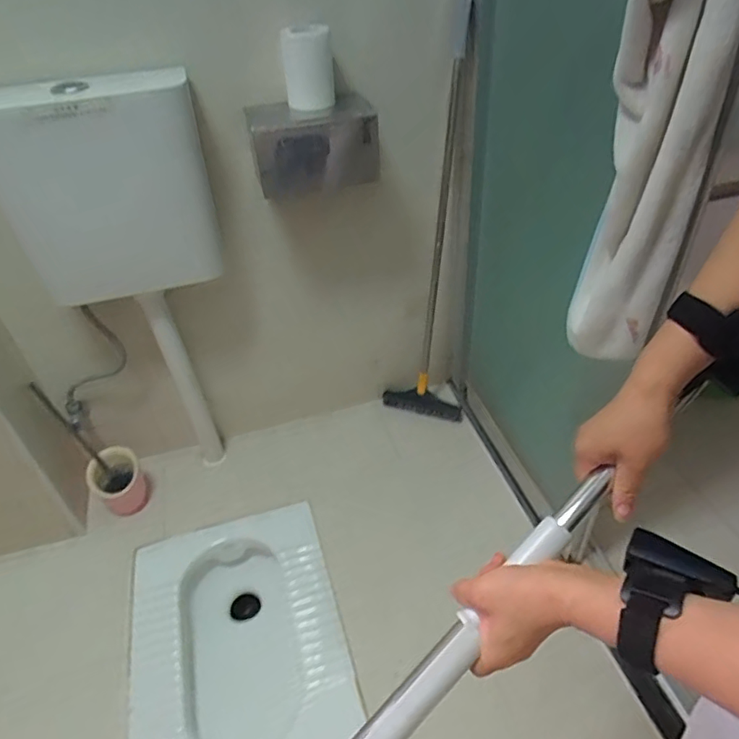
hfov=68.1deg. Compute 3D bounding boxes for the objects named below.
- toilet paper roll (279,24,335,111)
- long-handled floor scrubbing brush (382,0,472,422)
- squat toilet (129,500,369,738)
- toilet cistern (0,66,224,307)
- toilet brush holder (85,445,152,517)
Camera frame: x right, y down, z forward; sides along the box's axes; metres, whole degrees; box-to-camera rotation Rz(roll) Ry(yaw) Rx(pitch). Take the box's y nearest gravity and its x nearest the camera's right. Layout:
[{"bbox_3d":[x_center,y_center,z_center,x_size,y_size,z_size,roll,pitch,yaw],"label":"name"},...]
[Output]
[{"bbox_3d":[-0.107,-0.529,0.963,0.083,0.132,0.070,-4,41,0],"label":"toilet paper roll"},{"bbox_3d":[0.124,-0.279,1.274,0.212,0.974,0.179,-5,41,-1],"label":"long-handled floor scrubbing brush"},{"bbox_3d":[-0.264,0.593,1.171,0.416,0.187,0.556,-14,42,-11],"label":"squat toilet"},{"bbox_3d":[-0.465,-0.309,0.996,0.354,0.374,0.129,-12,41,-8],"label":"toilet cistern"},{"bbox_3d":[-0.604,0.281,1.334,0.122,0.144,0.093,-33,48,-29],"label":"toilet brush holder"}]

